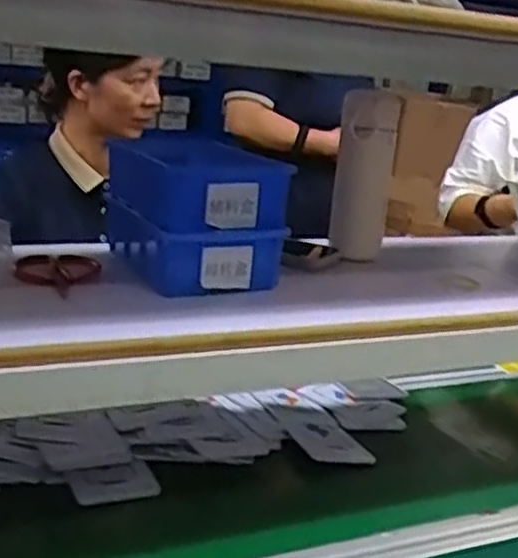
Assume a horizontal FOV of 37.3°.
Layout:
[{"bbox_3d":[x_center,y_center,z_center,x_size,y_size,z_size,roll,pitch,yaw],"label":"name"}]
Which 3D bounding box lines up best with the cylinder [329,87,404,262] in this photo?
[{"bbox_3d":[0.119,-0.115,0.880,0.065,0.173,0.054,7,16,7],"label":"cylinder"}]

